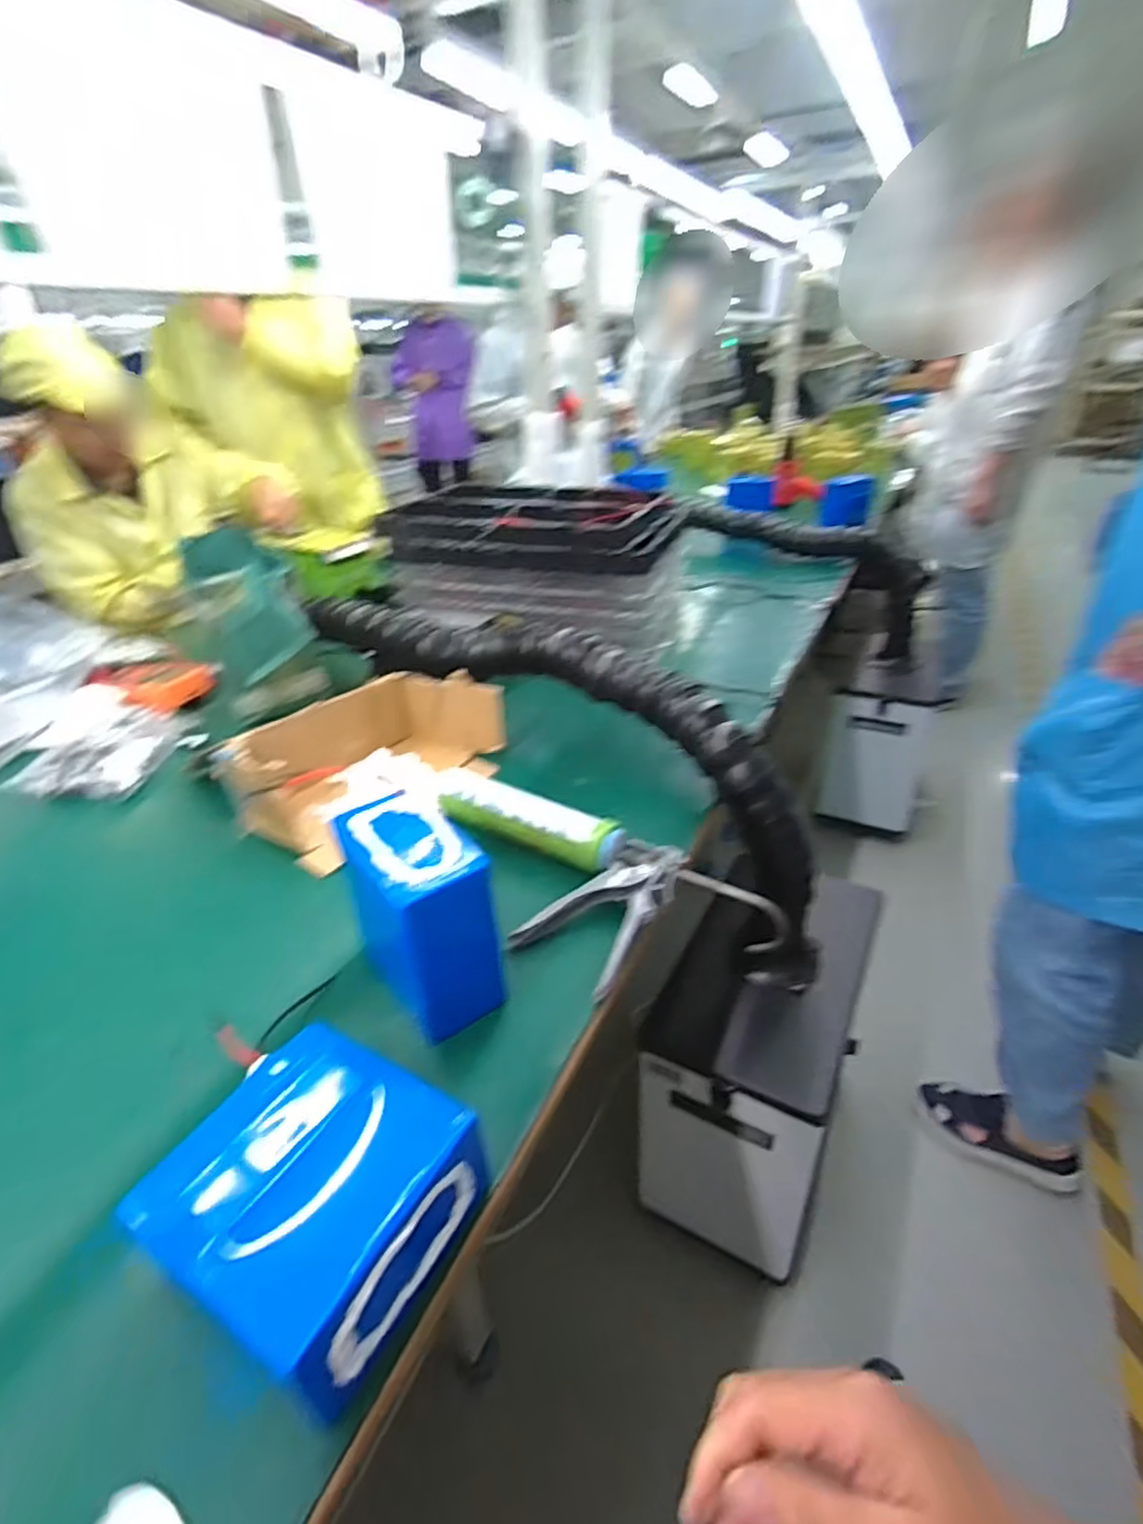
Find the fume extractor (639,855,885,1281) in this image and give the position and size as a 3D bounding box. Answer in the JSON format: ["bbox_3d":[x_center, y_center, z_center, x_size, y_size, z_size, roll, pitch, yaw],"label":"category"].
[{"bbox_3d":[0.290,0.450,1.067,0.239,0.432,0.389,14,34,27],"label":"fume extractor"}]

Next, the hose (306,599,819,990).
[{"bbox_3d":[-0.016,-0.026,0.967,0.915,0.337,0.113,32,41,14],"label":"hose"}]

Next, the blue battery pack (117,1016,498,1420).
[{"bbox_3d":[-0.151,0.265,0.412,0.152,0.094,0.143,14,34,26],"label":"blue battery pack"}]

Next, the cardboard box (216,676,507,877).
[{"bbox_3d":[-0.251,-0.007,0.858,0.192,0.105,0.289,19,37,32],"label":"cardboard box"}]

